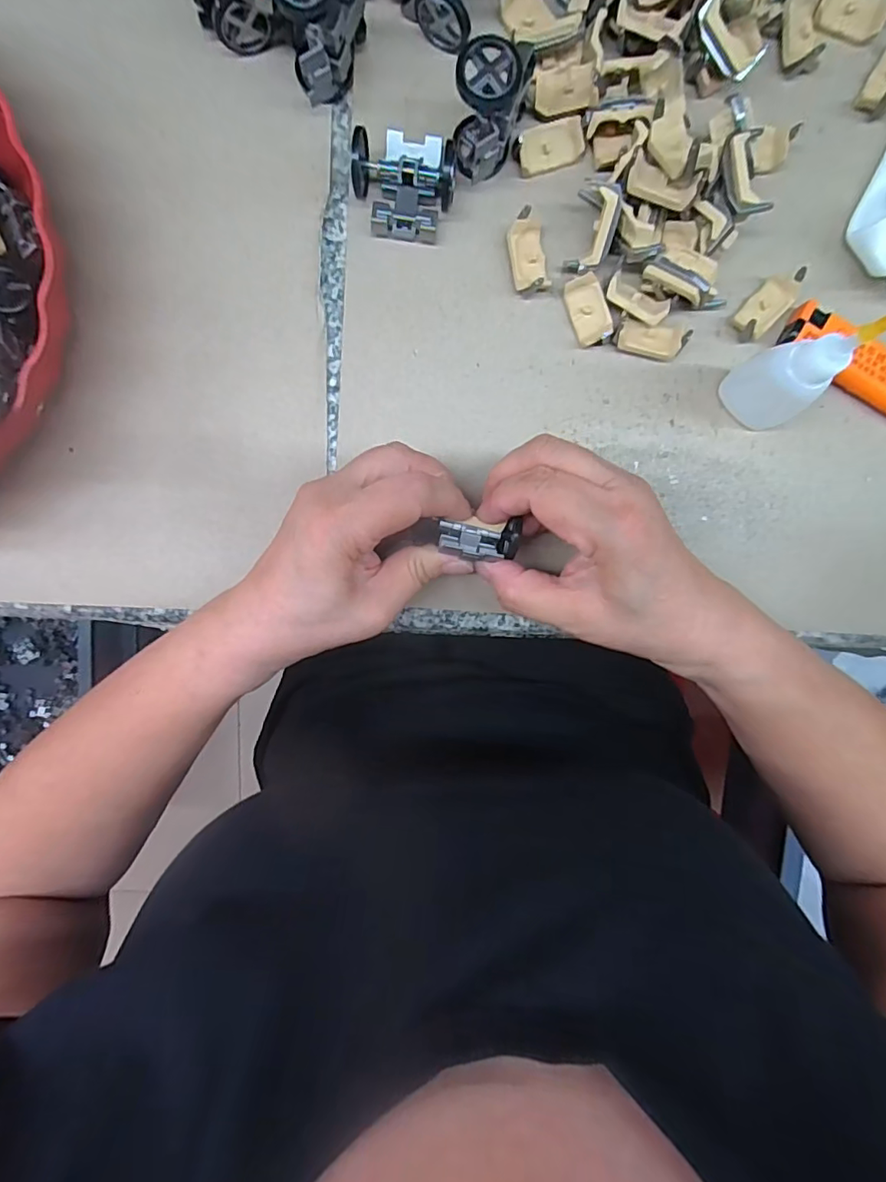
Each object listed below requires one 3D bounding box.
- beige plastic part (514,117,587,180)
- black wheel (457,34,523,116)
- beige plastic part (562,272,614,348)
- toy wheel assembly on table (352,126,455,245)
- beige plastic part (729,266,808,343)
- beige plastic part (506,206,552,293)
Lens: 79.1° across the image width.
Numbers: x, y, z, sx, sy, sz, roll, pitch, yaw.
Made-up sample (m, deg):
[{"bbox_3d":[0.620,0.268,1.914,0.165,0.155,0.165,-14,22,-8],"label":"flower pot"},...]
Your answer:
[{"bbox_3d":[0.052,-0.219,0.264,0.034,0.009,0.017,-18,95,2],"label":"beige plastic part"},{"bbox_3d":[0.020,-0.218,0.227,0.027,0.011,0.025,0,95,1],"label":"black wheel"},{"bbox_3d":[0.073,-0.141,0.270,0.019,0.008,0.032,-20,98,24],"label":"beige plastic part"},{"bbox_3d":[-0.018,-0.200,0.260,0.046,0.024,0.046,5,95,0],"label":"toy wheel assembly on table"},{"bbox_3d":[0.162,-0.143,0.268,0.017,0.016,0.034,43,94,-3],"label":"beige plastic part"},{"bbox_3d":[0.042,-0.167,0.266,0.019,0.015,0.036,-11,95,2],"label":"beige plastic part"}]

